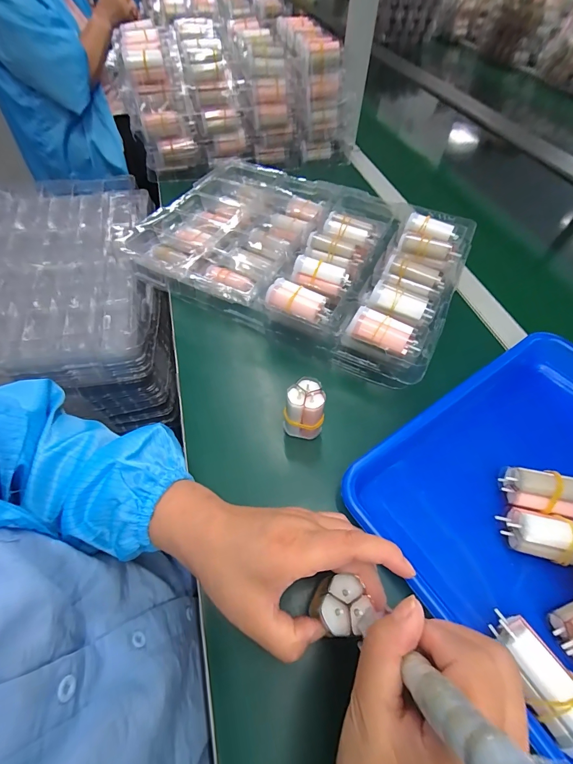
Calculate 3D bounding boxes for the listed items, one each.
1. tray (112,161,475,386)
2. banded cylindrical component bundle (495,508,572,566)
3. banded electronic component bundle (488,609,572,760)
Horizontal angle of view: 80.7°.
[{"bbox_3d":[0.017,-0.191,0.470,0.419,0.057,0.304,23,57,13],"label":"tray"},{"bbox_3d":[0.216,0.125,0.272,0.068,0.026,0.035,16,56,9],"label":"banded cylindrical component bundle"},{"bbox_3d":[0.168,0.194,0.220,0.028,0.022,0.071,-22,59,-17],"label":"banded electronic component bundle"}]

